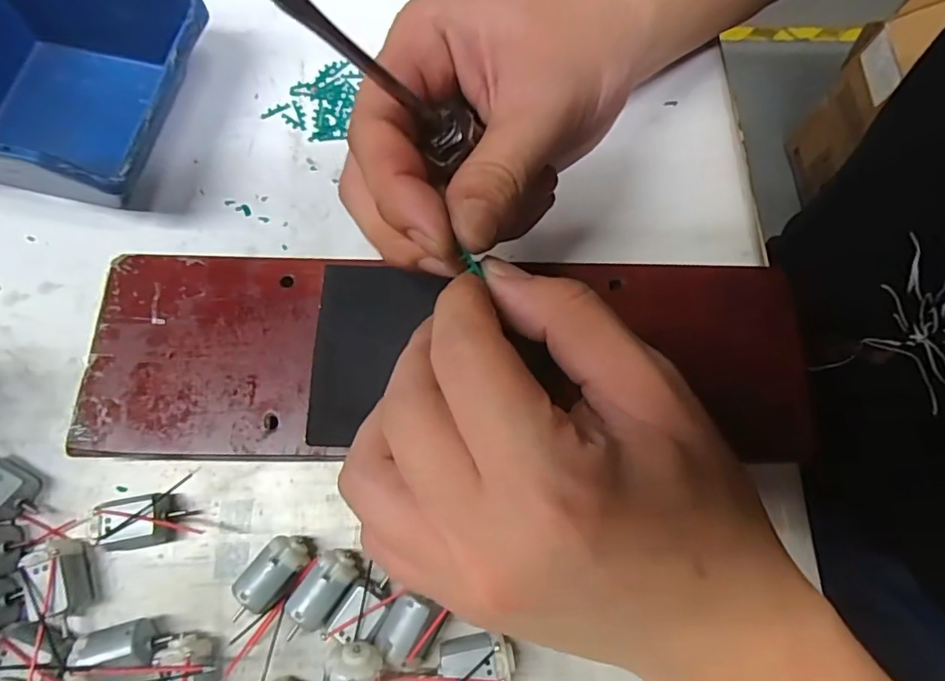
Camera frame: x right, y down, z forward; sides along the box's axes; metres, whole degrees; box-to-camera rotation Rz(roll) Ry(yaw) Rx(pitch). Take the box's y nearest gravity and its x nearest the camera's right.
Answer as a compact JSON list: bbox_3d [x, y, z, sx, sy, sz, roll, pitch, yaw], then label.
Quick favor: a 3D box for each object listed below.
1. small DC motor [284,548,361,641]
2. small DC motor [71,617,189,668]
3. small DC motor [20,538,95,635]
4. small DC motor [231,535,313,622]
[{"bbox_3d":[-0.058,0.097,0.215,0.017,0.018,0.035,35,76,9],"label":"small DC motor"},{"bbox_3d":[-0.130,0.114,0.208,0.032,0.019,0.014,-11,74,-4],"label":"small DC motor"},{"bbox_3d":[-0.160,0.095,0.213,0.016,0.018,0.031,-16,75,-6],"label":"small DC motor"},{"bbox_3d":[-0.078,0.092,0.216,0.018,0.019,0.032,36,76,9],"label":"small DC motor"}]

